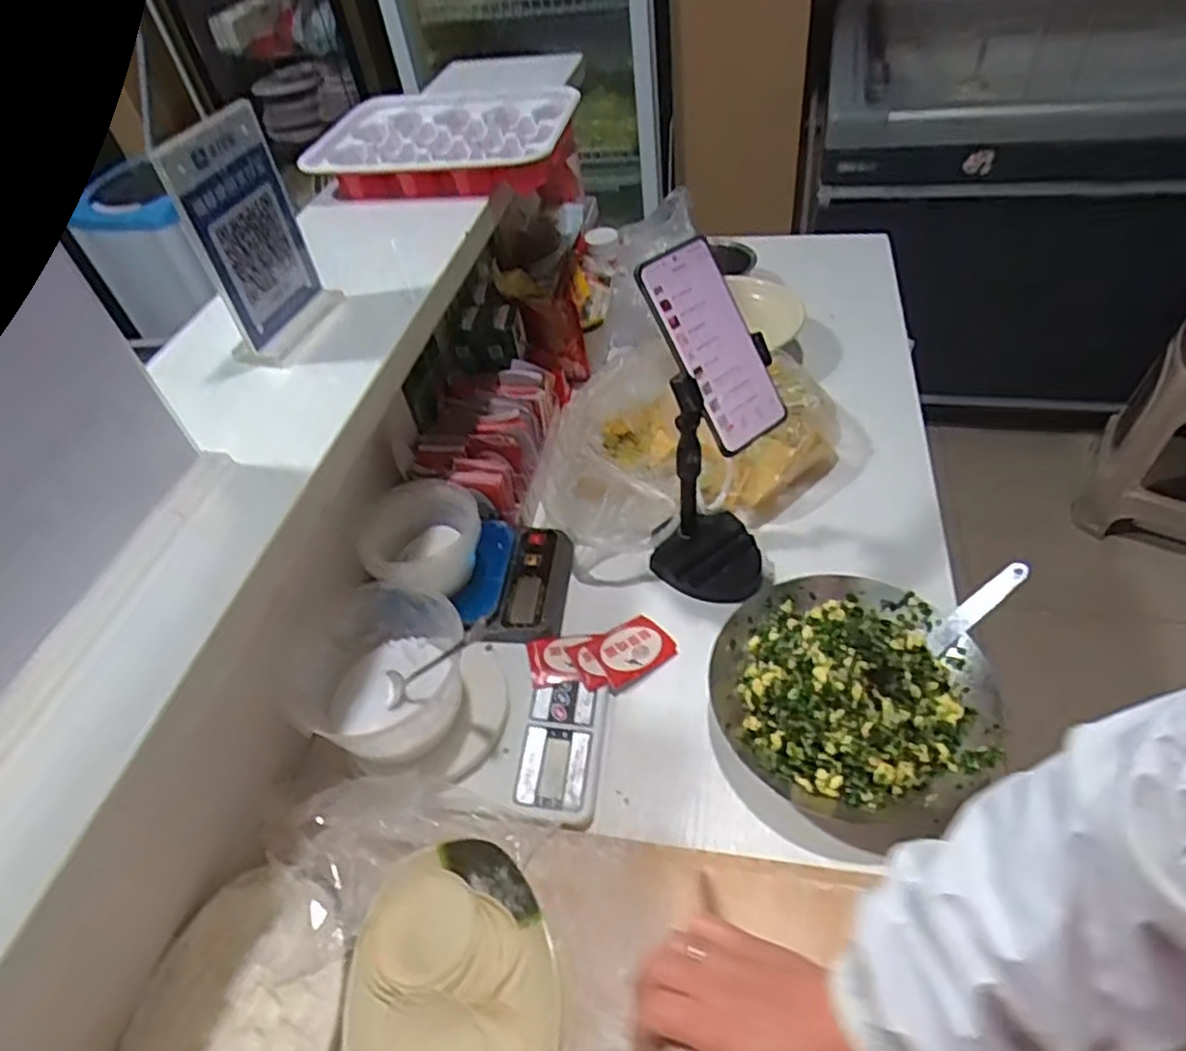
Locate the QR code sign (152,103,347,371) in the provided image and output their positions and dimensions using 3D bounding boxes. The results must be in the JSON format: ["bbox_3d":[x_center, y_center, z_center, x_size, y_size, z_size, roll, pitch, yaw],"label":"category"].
[{"bbox_3d":[-0.257,-0.214,0.538,0.034,0.164,0.099,7,49,14],"label":"QR code sign"}]

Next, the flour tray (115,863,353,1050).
[{"bbox_3d":[-0.235,0.333,0.459,0.131,0.043,0.199,4,48,12],"label":"flour tray"}]

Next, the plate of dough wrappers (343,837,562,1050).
[{"bbox_3d":[-0.093,0.316,0.469,0.133,0.030,0.195,-15,47,-5],"label":"plate of dough wrappers"}]

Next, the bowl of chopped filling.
[{"bbox_3d":[0.211,0.133,0.585,0.223,0.073,0.226,4,48,12],"label":"bowl of chopped filling"}]

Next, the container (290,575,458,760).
[{"bbox_3d":[-0.177,0.131,0.606,0.140,0.094,0.142,-4,47,5],"label":"container"}]

